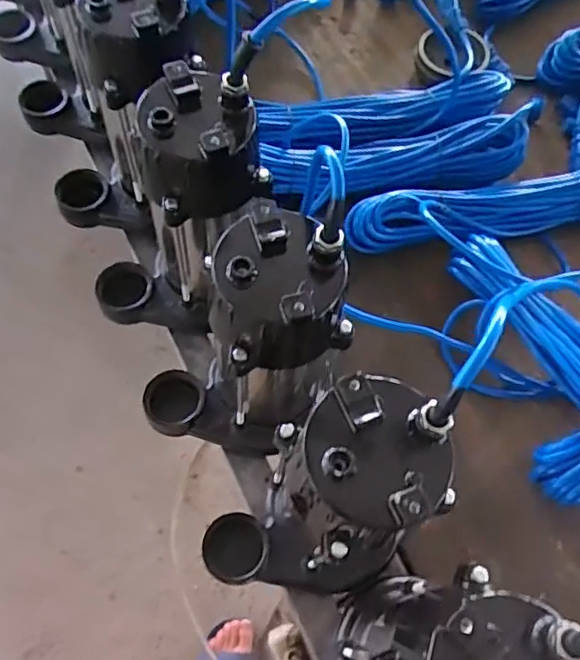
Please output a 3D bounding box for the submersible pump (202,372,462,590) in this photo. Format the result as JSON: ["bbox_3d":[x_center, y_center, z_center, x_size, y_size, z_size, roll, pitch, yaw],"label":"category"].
[{"bbox_3d":[0.014,0.125,0.406,0.150,0.218,0.101,-17,67,-10],"label":"submersible pump"}]

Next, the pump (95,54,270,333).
[{"bbox_3d":[-0.102,-0.090,0.503,0.153,0.222,0.092,-28,70,-15],"label":"pump"}]

